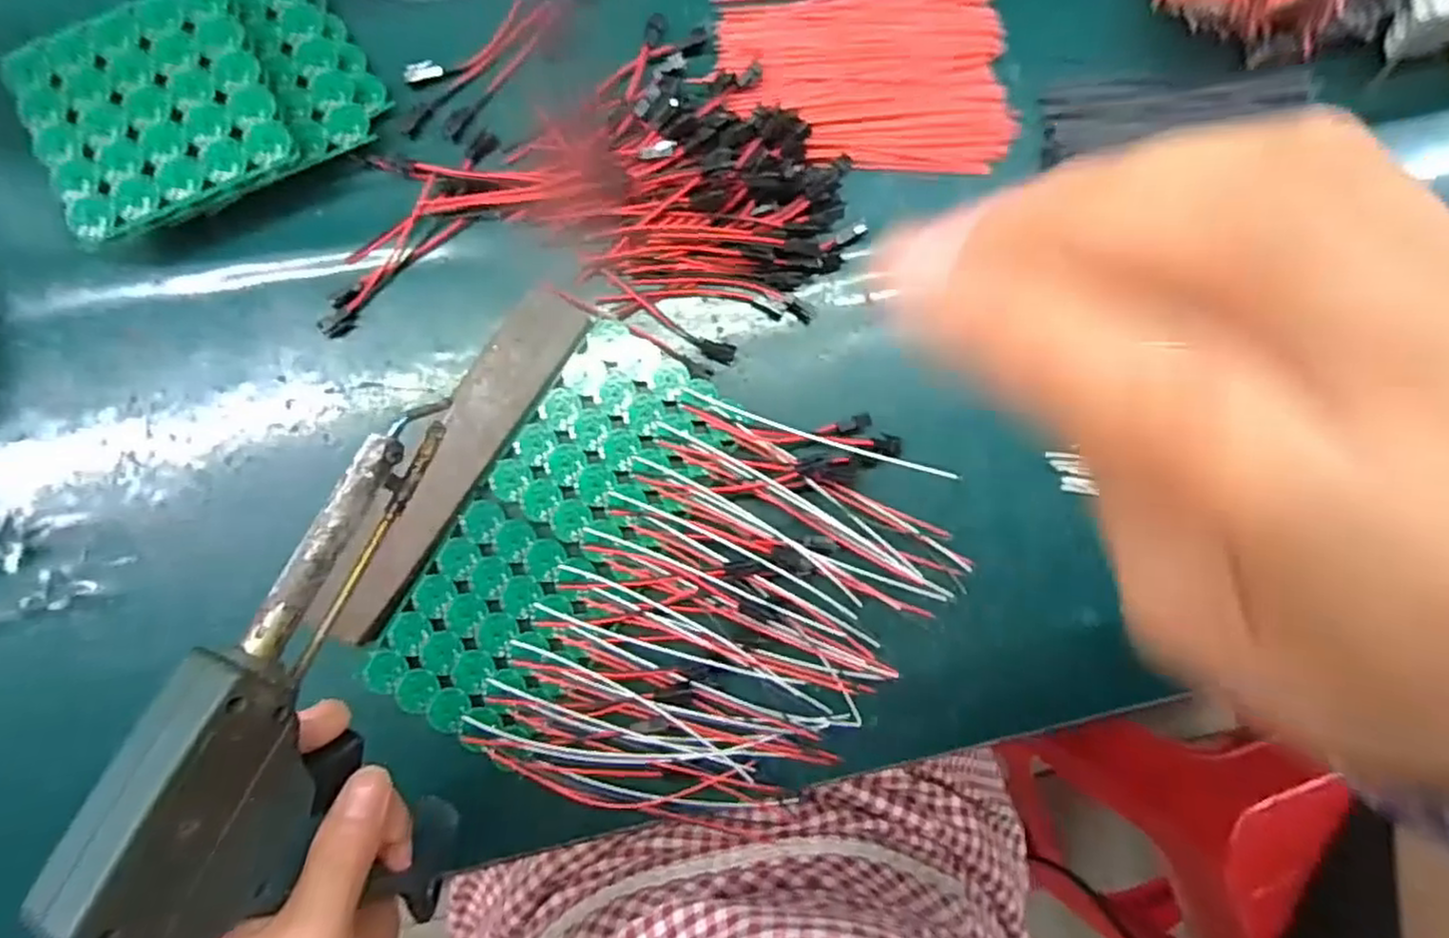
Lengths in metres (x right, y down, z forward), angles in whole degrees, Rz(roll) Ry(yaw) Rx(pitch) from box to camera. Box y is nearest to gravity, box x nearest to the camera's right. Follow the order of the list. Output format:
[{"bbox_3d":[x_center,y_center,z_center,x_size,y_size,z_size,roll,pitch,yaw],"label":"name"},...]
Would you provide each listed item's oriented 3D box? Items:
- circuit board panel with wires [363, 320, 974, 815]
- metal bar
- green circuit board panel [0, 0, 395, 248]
[{"bbox_3d":[-0.020,0.063,0.356,0.224,0.018,0.229,32,88,-3],"label":"circuit board panel with wires"},{"bbox_3d":[-0.138,-0.003,0.353,0.037,0.008,0.197,34,88,-3],"label":"metal bar"},{"bbox_3d":[-0.254,-0.178,0.345,0.149,0.034,0.099,-31,92,-3],"label":"green circuit board panel"}]

